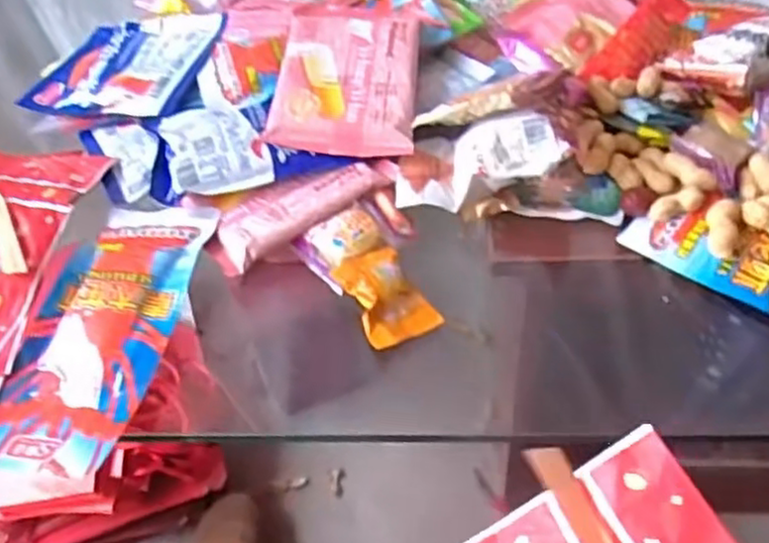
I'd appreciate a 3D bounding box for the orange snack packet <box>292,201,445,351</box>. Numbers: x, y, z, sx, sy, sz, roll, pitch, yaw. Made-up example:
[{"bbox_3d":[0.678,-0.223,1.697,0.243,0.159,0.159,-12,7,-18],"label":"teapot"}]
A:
[{"bbox_3d":[-0.010,0.000,0.453,0.052,0.022,0.102,-28,52,-18],"label":"orange snack packet"}]

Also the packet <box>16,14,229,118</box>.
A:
[{"bbox_3d":[-0.226,-0.173,0.611,0.172,0.014,0.115,2,58,25],"label":"packet"}]

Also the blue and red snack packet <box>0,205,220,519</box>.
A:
[{"bbox_3d":[-0.178,0.038,0.437,0.096,0.014,0.209,7,49,12],"label":"blue and red snack packet"}]

